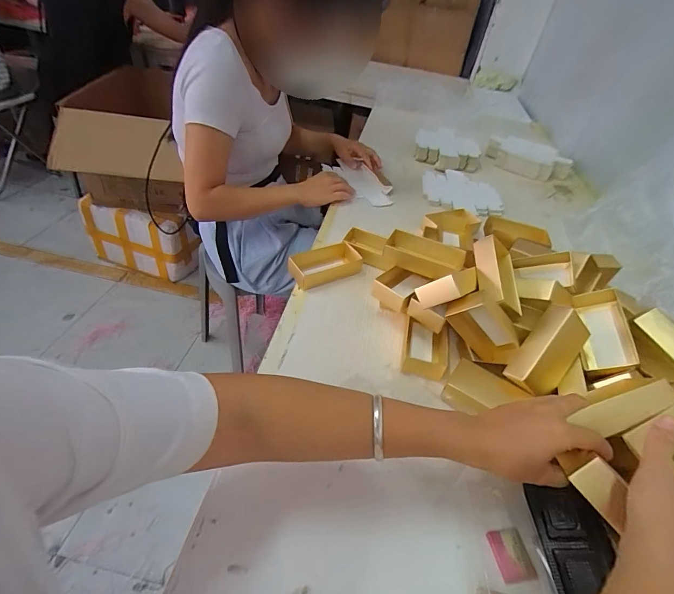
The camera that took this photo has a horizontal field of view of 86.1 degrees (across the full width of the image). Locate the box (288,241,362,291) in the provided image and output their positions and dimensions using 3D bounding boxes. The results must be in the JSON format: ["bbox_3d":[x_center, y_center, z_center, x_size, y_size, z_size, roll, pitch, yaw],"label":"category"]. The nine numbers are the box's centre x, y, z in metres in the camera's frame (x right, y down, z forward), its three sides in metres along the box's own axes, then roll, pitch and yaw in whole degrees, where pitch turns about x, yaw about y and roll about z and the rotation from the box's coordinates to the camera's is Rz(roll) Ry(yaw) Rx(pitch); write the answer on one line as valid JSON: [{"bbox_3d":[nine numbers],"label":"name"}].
[{"bbox_3d":[-0.023,-0.058,0.621,0.129,0.036,0.062,-17,47,-23],"label":"box"}]

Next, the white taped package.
[{"bbox_3d":[-0.846,-0.248,1.559,0.512,0.284,0.122,16,43,7],"label":"white taped package"}]

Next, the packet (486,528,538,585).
[{"bbox_3d":[0.165,0.244,0.340,0.036,0.004,0.040,-2,43,-9],"label":"packet"}]

